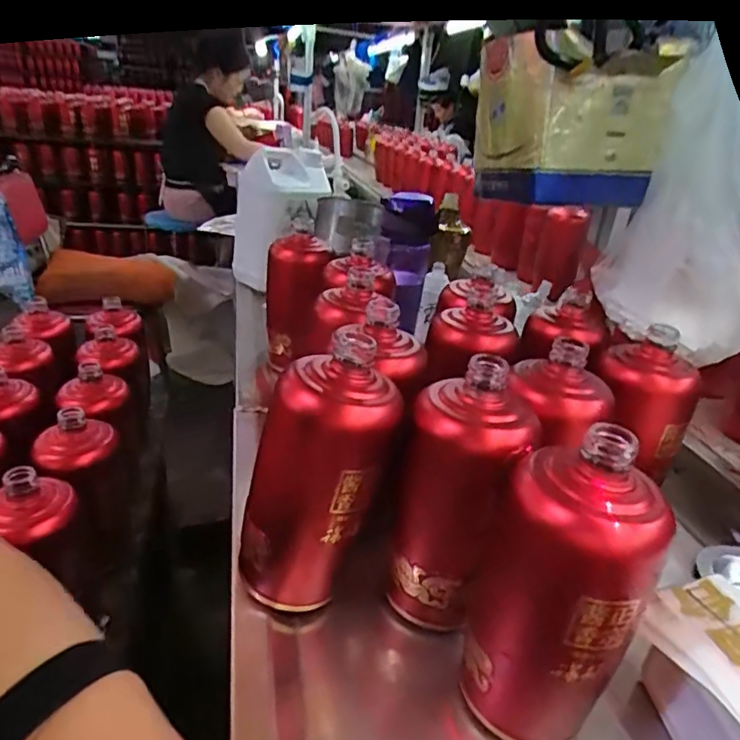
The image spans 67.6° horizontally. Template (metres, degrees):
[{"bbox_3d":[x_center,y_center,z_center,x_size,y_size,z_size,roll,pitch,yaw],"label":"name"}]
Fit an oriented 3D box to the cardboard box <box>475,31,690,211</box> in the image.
[{"bbox_3d":[0.180,-0.226,0.521,0.143,0.123,0.120,-2,29,-16],"label":"cardboard box"}]

